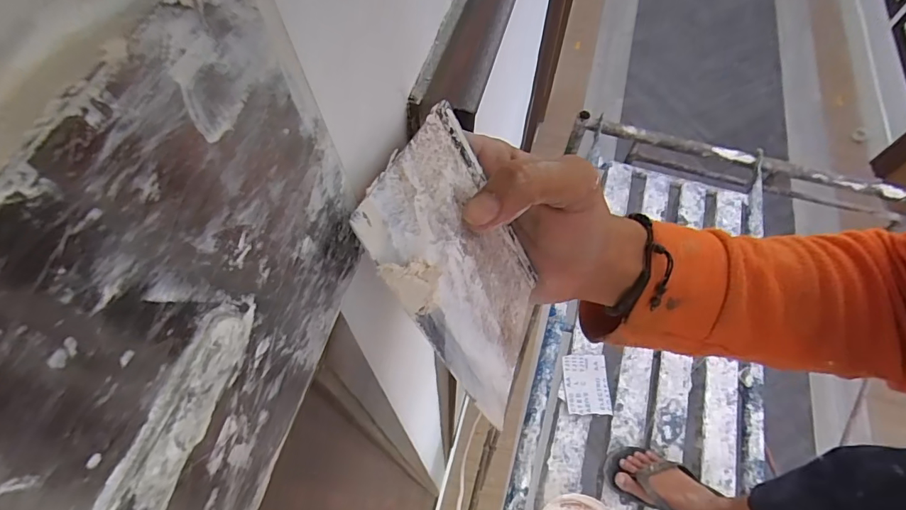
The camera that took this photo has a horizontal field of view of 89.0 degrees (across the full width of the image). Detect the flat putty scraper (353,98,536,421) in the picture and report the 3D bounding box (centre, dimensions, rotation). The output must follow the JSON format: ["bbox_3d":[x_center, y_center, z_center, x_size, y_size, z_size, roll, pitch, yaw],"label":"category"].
[{"bbox_3d":[0.008,0.002,0.196,0.008,0.107,0.096,-15,32,29],"label":"flat putty scraper"}]

